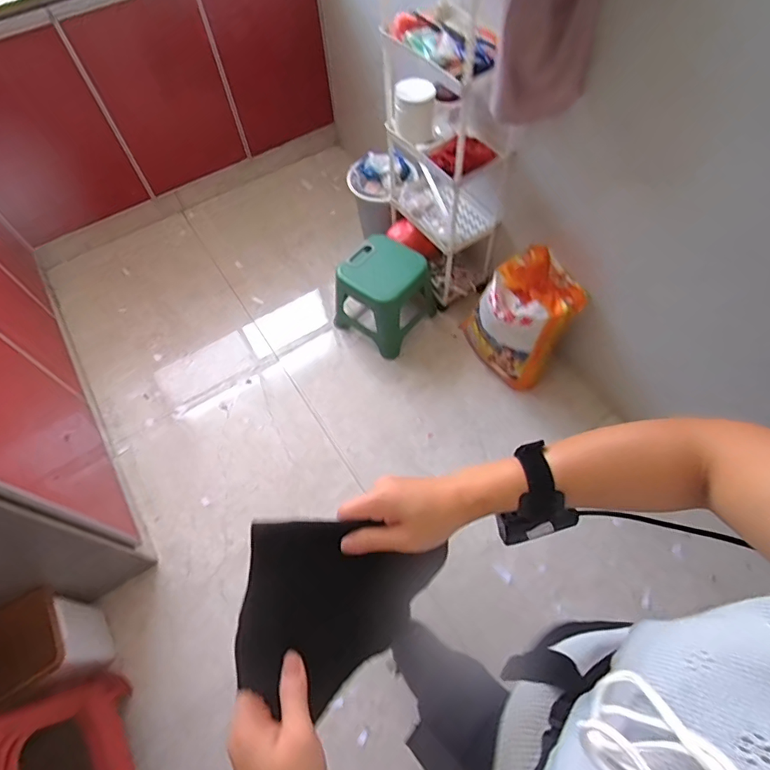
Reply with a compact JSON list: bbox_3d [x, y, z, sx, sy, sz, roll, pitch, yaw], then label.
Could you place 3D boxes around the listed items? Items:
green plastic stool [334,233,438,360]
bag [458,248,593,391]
[{"bbox_3d":[0.009,-0.316,1.575,0.245,0.258,0.309,32,70,17],"label":"green plastic stool"},{"bbox_3d":[0.419,-0.207,1.427,0.264,0.320,0.310,-41,69,-15],"label":"bag"}]

